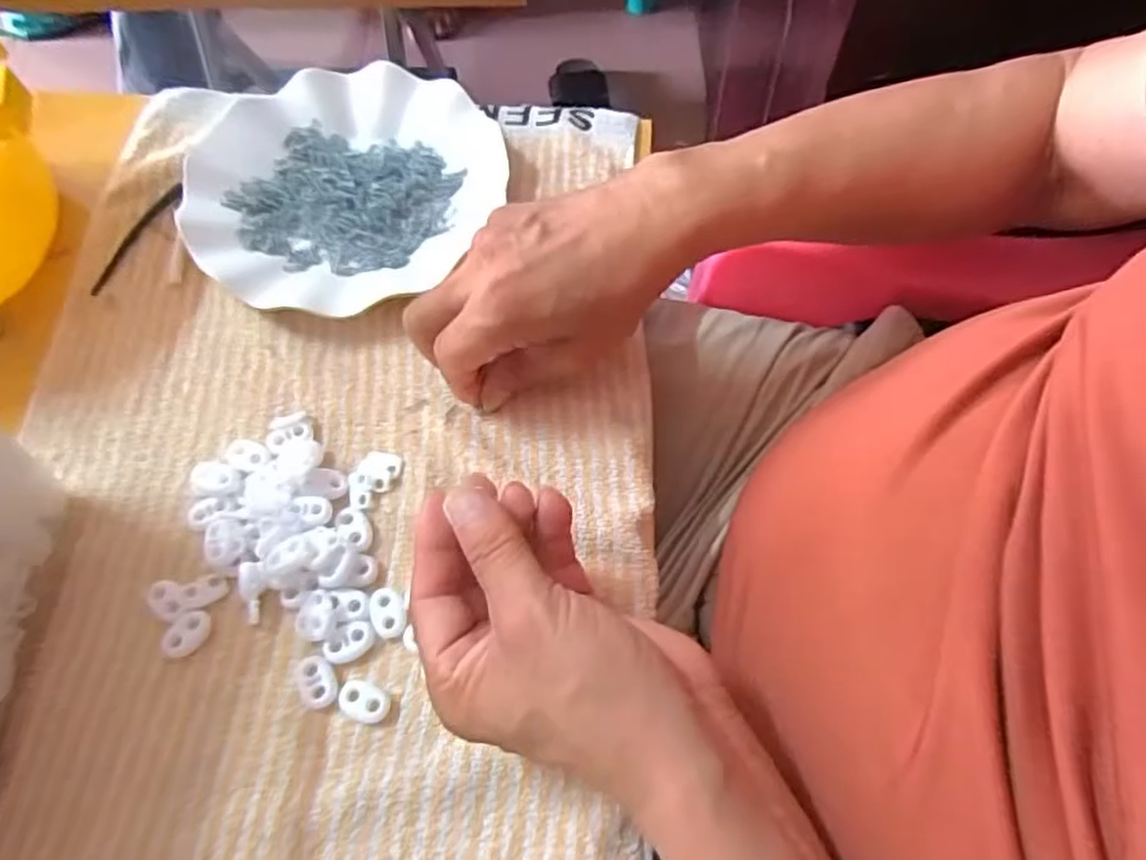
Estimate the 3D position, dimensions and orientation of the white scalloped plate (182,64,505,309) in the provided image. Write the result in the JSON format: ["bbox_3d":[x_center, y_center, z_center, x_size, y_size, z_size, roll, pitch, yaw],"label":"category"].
[{"bbox_3d":[-0.133,-0.145,0.423,0.178,0.029,0.162,0,64,1],"label":"white scalloped plate"}]

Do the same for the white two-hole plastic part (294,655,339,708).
[{"bbox_3d":[-0.111,0.109,0.311,0.015,0.006,0.022,-33,68,-14],"label":"white two-hole plastic part"}]

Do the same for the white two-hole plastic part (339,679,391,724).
[{"bbox_3d":[-0.089,0.117,0.308,0.023,0.006,0.015,14,65,8],"label":"white two-hole plastic part"}]

